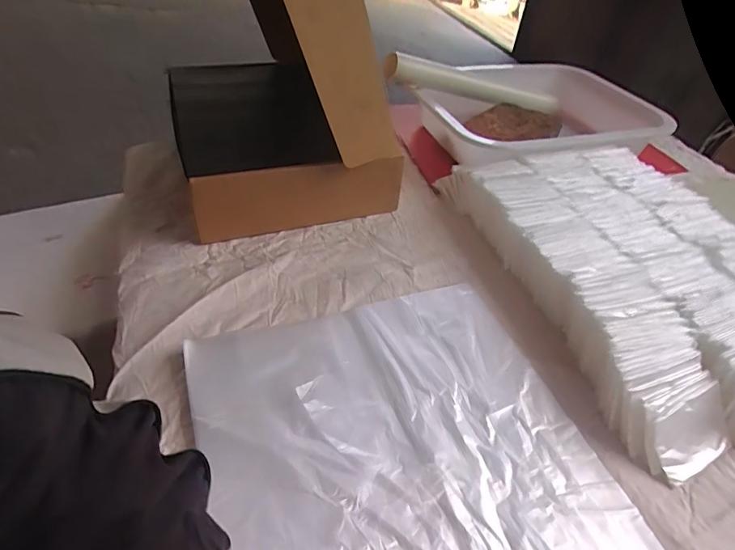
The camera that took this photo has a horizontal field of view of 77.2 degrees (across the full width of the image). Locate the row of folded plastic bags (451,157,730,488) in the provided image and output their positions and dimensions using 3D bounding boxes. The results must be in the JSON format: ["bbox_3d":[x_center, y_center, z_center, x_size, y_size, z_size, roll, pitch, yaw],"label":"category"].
[{"bbox_3d":[0.223,-0.002,0.509,0.093,0.065,0.410,-8,45,-15],"label":"row of folded plastic bags"}]

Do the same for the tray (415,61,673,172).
[{"bbox_3d":[0.268,-0.261,0.753,0.356,0.074,0.279,-7,45,-13],"label":"tray"}]

